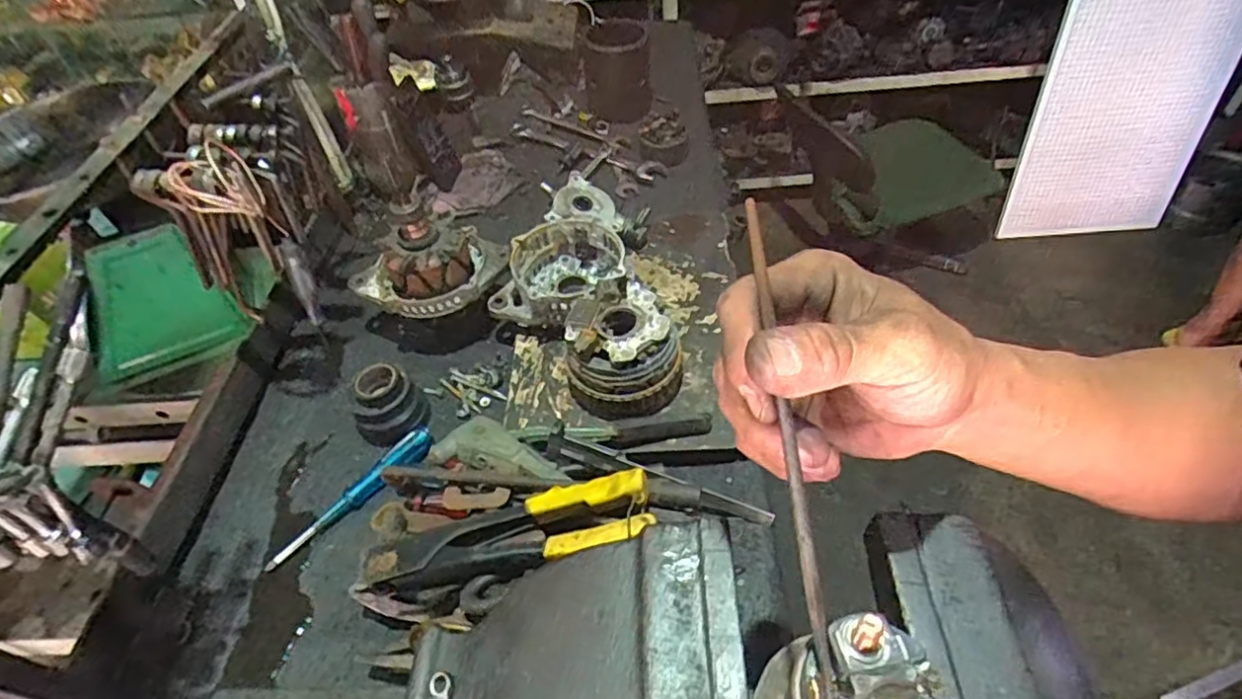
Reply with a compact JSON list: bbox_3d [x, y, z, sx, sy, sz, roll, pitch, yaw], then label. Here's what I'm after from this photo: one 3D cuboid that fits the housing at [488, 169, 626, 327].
[{"bbox_3d":[-0.043,-0.105,0.771,0.156,0.092,0.219,20,54,22],"label":"housing"}]

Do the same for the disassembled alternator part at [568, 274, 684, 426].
[{"bbox_3d":[0.000,0.005,0.658,0.110,0.096,0.111,-3,49,3],"label":"disassembled alternator part"}]

